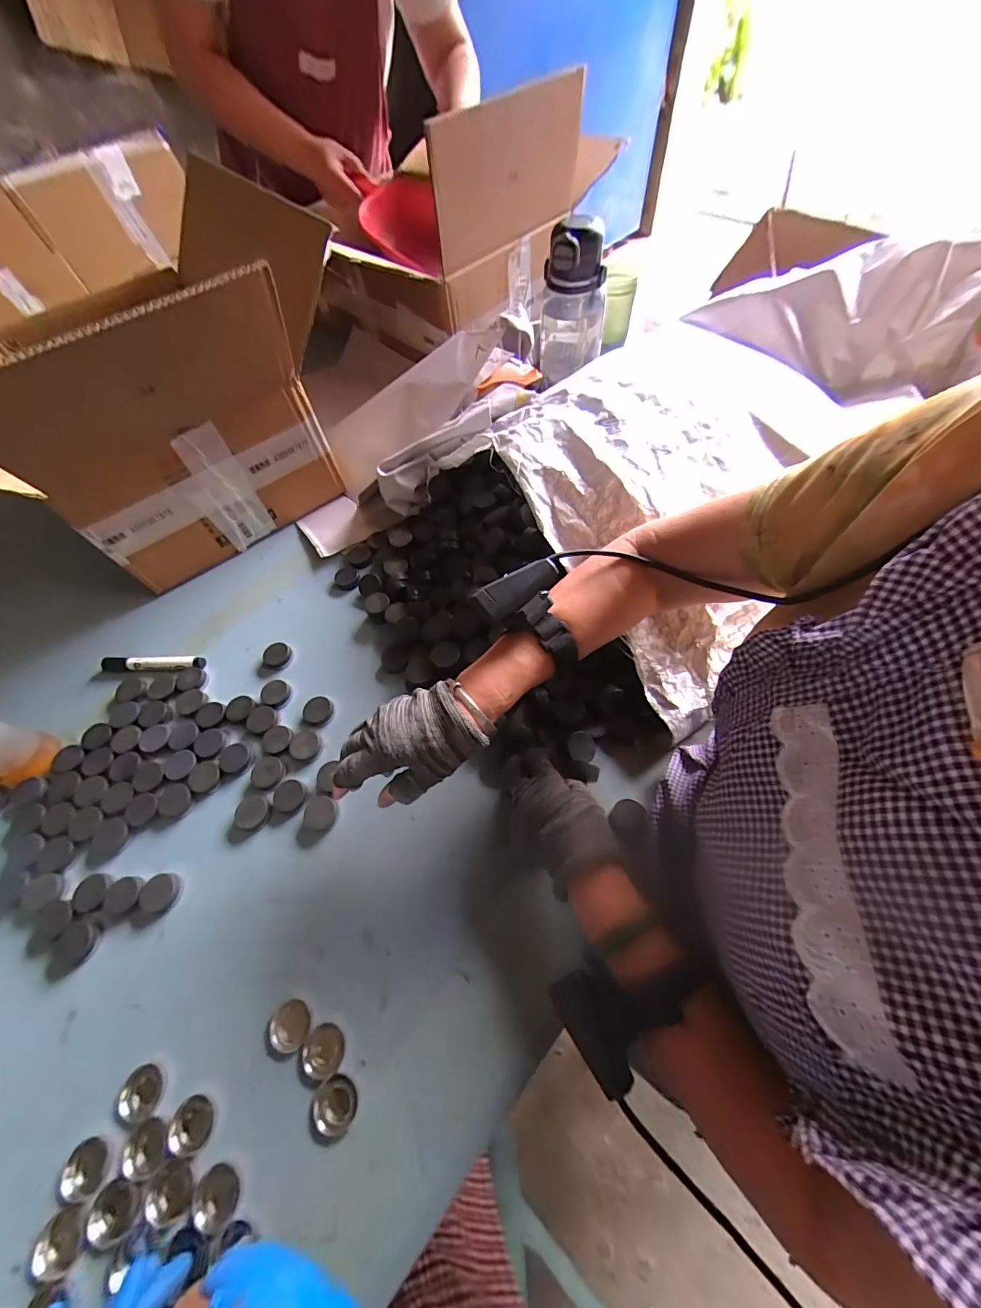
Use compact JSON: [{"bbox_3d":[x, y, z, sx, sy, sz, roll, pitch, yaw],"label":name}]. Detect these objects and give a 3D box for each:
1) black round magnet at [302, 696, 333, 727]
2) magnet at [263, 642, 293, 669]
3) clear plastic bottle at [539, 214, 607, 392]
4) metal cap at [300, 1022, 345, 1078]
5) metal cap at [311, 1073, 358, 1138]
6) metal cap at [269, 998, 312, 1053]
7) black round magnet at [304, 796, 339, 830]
[{"bbox_3d":[-0.201,0.067,0.510,0.034,0.004,0.036,-2,60,3],"label":"black round magnet"},{"bbox_3d":[-0.270,0.001,0.554,0.033,0.008,0.034,-2,60,3],"label":"magnet"},{"bbox_3d":[0.125,-0.531,0.655,0.091,0.191,0.103,5,59,7],"label":"clear plastic bottle"},{"bbox_3d":[-0.137,0.324,0.359,0.032,0.008,0.033,-2,60,3],"label":"metal cap"},{"bbox_3d":[-0.121,0.350,0.342,0.032,0.010,0.033,-2,60,3],"label":"metal cap"},{"bbox_3d":[-0.168,0.312,0.368,0.031,0.009,0.033,-2,60,3],"label":"metal cap"},{"bbox_3d":[-0.176,0.164,0.455,0.036,0.006,0.032,2,60,6],"label":"black round magnet"}]

